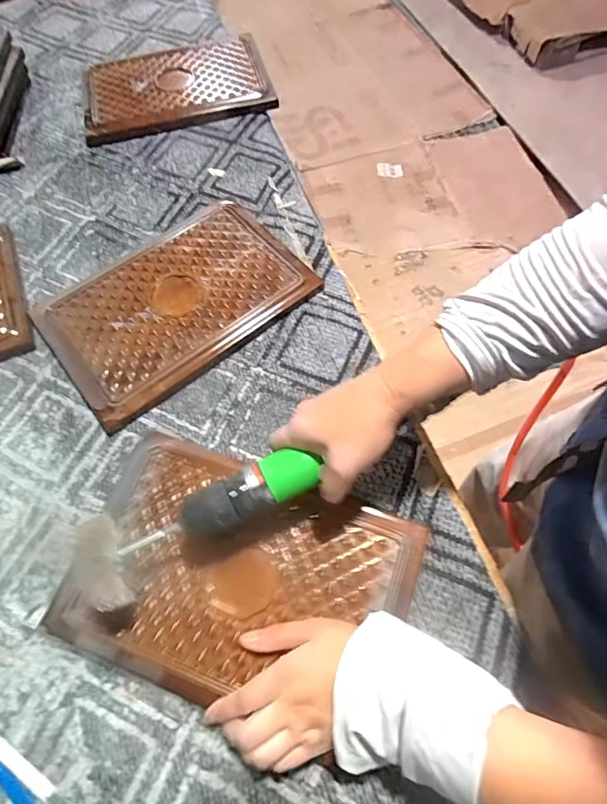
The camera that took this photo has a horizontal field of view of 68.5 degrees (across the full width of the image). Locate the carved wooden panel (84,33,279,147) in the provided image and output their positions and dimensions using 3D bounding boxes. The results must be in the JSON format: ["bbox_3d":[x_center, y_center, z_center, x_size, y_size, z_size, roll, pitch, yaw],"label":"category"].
[{"bbox_3d":[-0.221,-0.549,0.772,0.307,0.023,0.223,-13,64,-4],"label":"carved wooden panel"}]

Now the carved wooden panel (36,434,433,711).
[{"bbox_3d":[-0.060,0.166,0.419,0.303,0.024,0.206,18,66,10],"label":"carved wooden panel"}]

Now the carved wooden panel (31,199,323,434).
[{"bbox_3d":[-0.167,-0.137,0.573,0.312,0.022,0.227,-38,69,-15],"label":"carved wooden panel"}]

